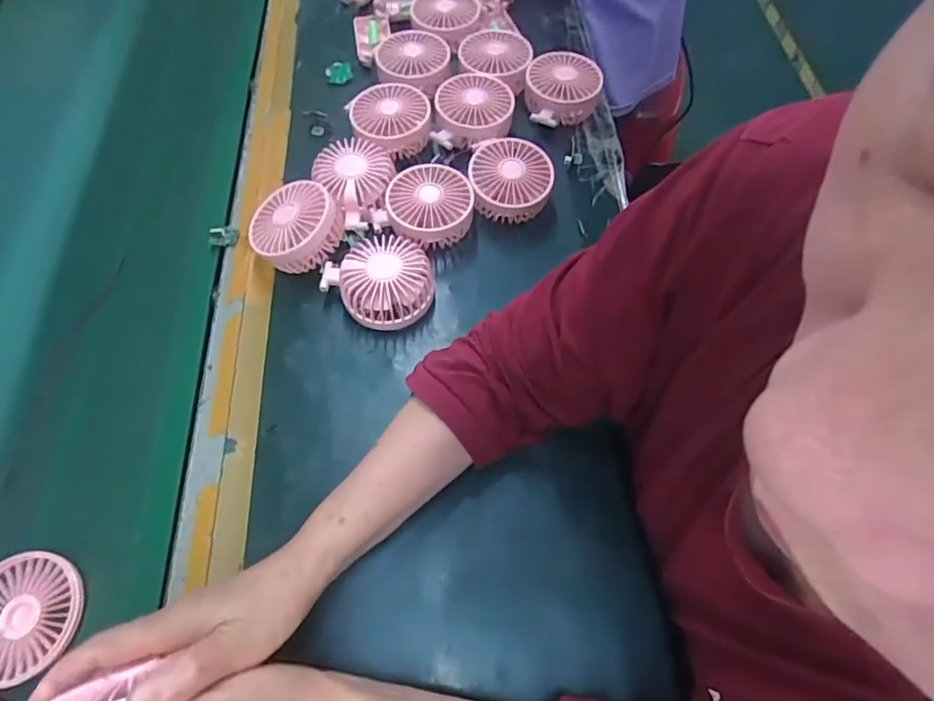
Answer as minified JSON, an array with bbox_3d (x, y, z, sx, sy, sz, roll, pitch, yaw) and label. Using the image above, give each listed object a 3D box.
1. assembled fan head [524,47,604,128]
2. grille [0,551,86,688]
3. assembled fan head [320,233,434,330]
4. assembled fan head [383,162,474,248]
[{"bbox_3d":[0.113,-0.305,0.631,0.087,0.047,0.106,15,64,9],"label":"assembled fan head"},{"bbox_3d":[-0.338,0.199,0.399,0.091,0.004,0.087,0,62,1],"label":"grille"},{"bbox_3d":[-0.085,-0.068,0.512,0.101,0.046,0.091,-10,62,-4],"label":"assembled fan head"},{"bbox_3d":[-0.036,-0.149,0.550,0.085,0.037,0.083,0,62,1],"label":"assembled fan head"}]

